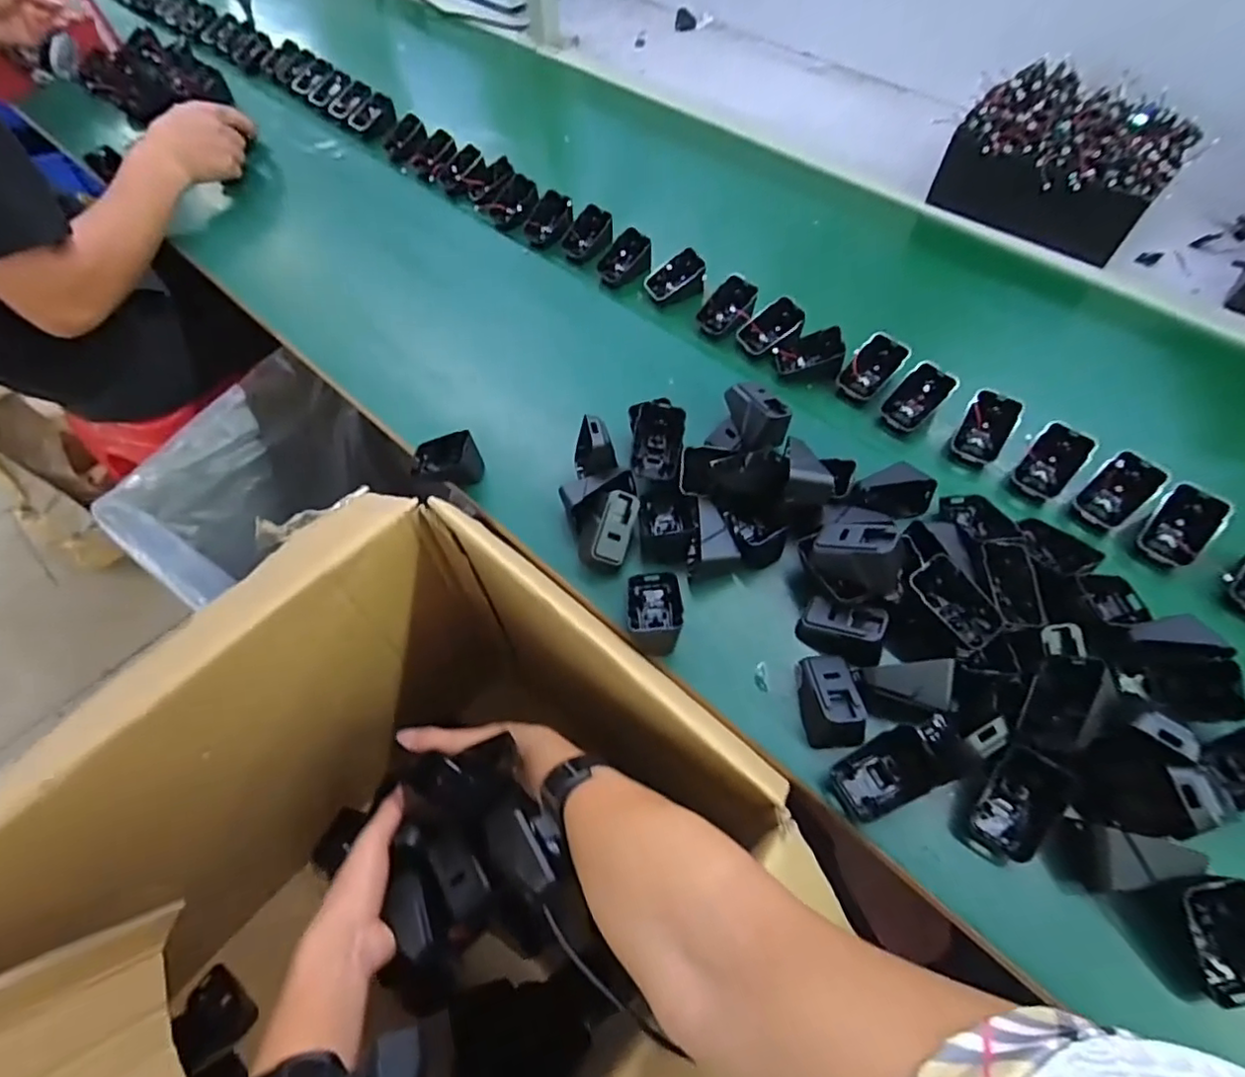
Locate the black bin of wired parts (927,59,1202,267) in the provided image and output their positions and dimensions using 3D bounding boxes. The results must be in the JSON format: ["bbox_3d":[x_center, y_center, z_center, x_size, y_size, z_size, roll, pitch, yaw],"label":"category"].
[{"bbox_3d":[0.545,-0.466,0.748,0.237,0.121,0.210,38,67,21],"label":"black bin of wired parts"}]

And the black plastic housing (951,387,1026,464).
[{"bbox_3d":[0.350,-0.109,0.584,0.046,0.046,0.057,31,65,18],"label":"black plastic housing"}]

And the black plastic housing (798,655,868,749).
[{"bbox_3d":[0.160,0.122,0.465,0.042,0.044,0.065,-6,59,-2],"label":"black plastic housing"}]

